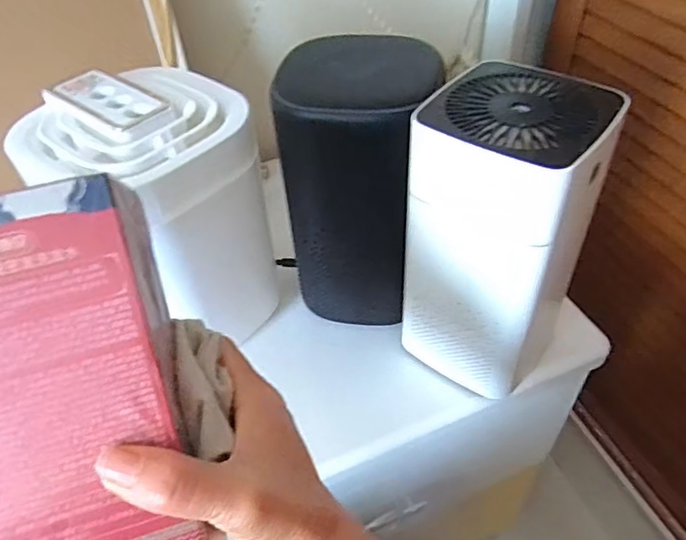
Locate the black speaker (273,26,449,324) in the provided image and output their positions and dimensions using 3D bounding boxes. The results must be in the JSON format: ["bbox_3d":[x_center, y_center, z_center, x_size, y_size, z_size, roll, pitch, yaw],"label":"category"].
[{"bbox_3d":[0.016,-0.064,0.420,0.098,0.204,0.093,13,48,16],"label":"black speaker"}]

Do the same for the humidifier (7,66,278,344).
[{"bbox_3d":[-0.140,-0.035,0.422,0.146,0.192,0.129,23,51,24],"label":"humidifier"}]

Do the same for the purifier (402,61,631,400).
[{"bbox_3d":[0.105,-0.016,0.381,0.101,0.208,0.097,26,53,26],"label":"purifier"}]

